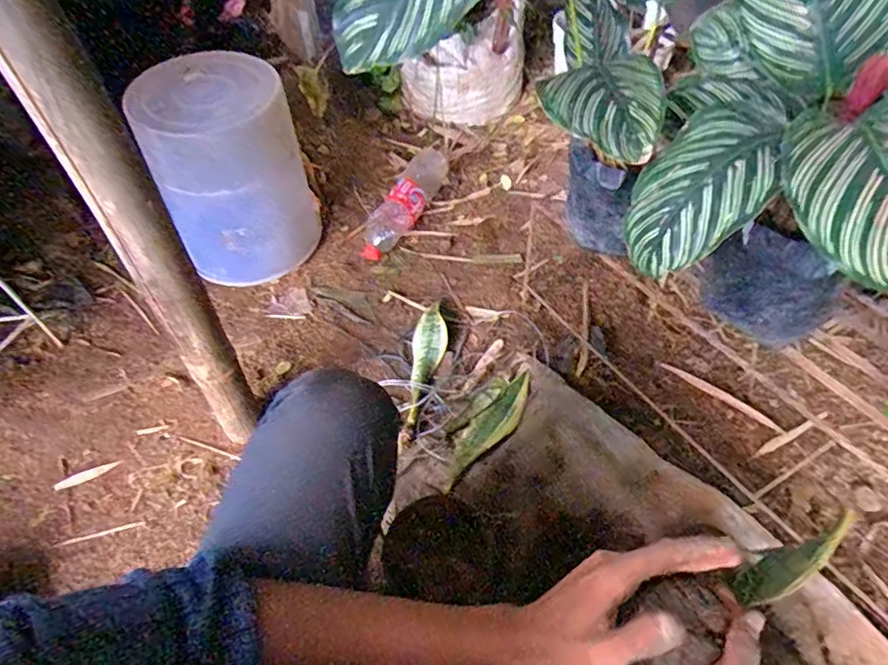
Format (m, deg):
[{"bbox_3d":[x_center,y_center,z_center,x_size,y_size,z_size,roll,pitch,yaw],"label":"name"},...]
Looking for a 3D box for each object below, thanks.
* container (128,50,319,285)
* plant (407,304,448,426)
[{"bbox_3d":[-0.415,-0.309,1.097,0.262,0.378,0.223,-23,54,-13],"label":"container"},{"bbox_3d":[-0.031,0.053,1.010,0.060,0.023,0.257,1,53,6],"label":"plant"}]

